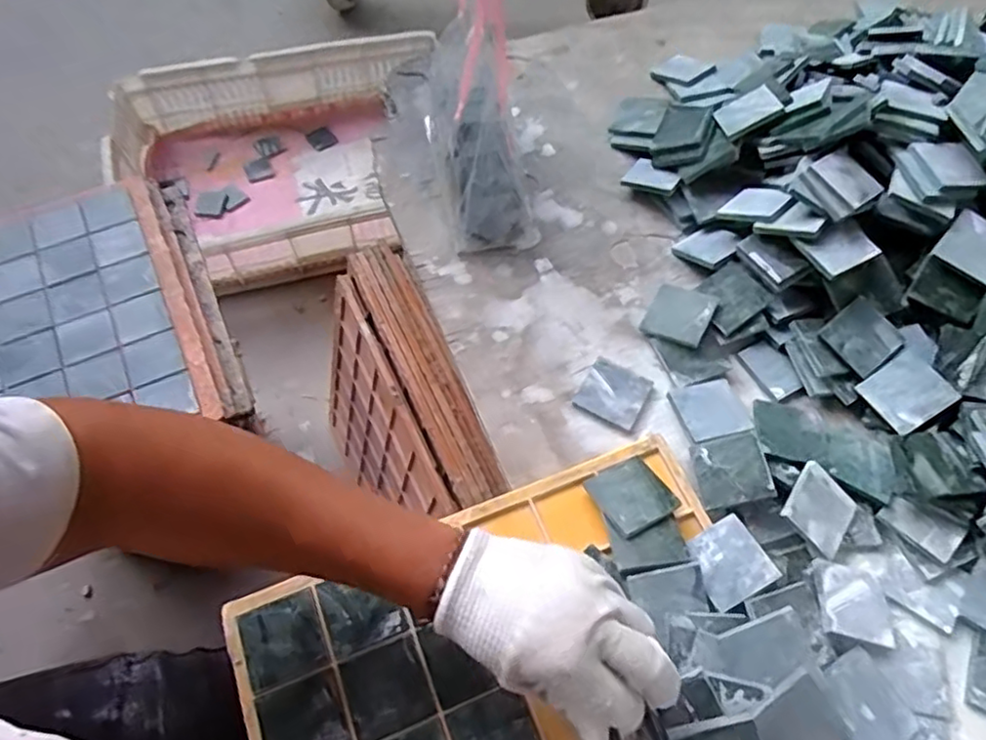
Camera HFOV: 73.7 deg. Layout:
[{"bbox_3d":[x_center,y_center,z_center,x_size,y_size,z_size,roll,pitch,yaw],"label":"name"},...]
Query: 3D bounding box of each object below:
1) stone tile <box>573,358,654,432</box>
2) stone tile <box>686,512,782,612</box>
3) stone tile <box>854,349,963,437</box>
[{"bbox_3d":[0.092,0.018,0.499,0.048,0.006,0.046,27,64,12],"label":"stone tile"},{"bbox_3d":[0.156,0.127,0.434,0.049,0.004,0.048,-25,65,-15],"label":"stone tile"},{"bbox_3d":[0.302,0.017,0.480,0.048,0.005,0.048,-40,61,13],"label":"stone tile"}]

